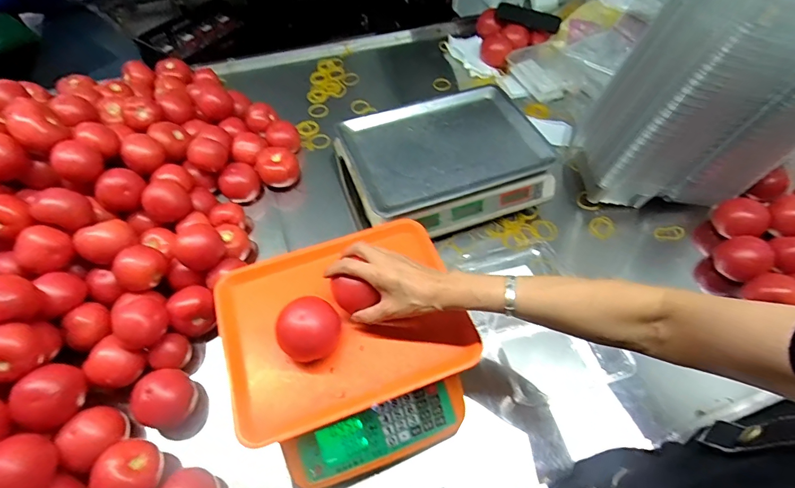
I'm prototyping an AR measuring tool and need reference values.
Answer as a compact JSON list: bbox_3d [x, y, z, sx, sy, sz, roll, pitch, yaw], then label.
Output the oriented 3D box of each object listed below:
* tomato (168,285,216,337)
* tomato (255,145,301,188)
[{"bbox_3d":[-0.304,0.099,0.605,0.059,0.051,0.057,0,55,0],"label":"tomato"},{"bbox_3d":[-0.232,-0.153,0.785,0.077,0.053,0.066,-16,57,-11],"label":"tomato"}]

